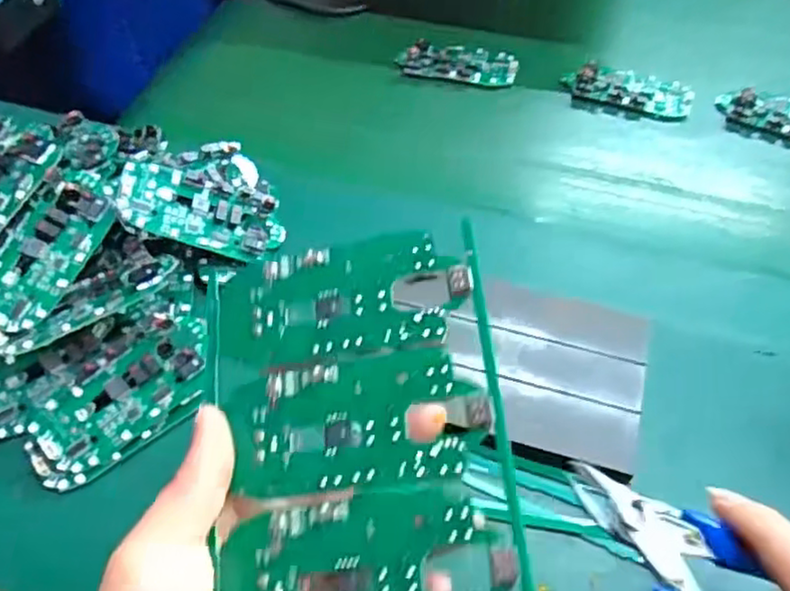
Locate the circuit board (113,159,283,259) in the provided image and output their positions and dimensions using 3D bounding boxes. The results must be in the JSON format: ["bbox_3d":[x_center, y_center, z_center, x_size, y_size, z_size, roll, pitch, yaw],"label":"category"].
[{"bbox_3d":[-0.112,-0.050,0.397,0.096,0.010,0.045,19,63,-26],"label":"circuit board"}]

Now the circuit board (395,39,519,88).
[{"bbox_3d":[0.052,-0.192,0.546,0.094,0.009,0.047,9,55,6],"label":"circuit board"}]

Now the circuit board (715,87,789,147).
[{"bbox_3d":[0.296,-0.132,0.506,0.095,0.015,0.048,16,57,11],"label":"circuit board"}]

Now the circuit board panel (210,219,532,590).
[{"bbox_3d":[-0.012,0.068,0.224,0.104,0.004,0.186,-11,67,11],"label":"circuit board panel"}]

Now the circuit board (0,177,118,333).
[{"bbox_3d":[-0.191,-0.022,0.359,0.040,0.011,0.088,29,66,-7],"label":"circuit board"}]

